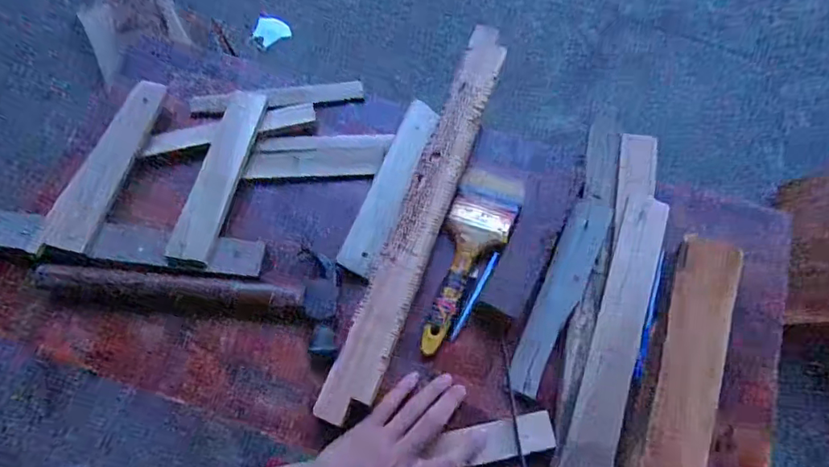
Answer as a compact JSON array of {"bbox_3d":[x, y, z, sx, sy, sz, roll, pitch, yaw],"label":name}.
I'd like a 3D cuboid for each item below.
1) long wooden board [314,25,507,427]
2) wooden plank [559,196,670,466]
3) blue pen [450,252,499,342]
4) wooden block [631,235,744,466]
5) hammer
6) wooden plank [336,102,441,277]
[{"bbox_3d":[0.011,-0.030,0.551,0.047,0.024,0.453,19,71,9],"label":"long wooden board"},{"bbox_3d":[0.194,0.098,0.500,0.044,0.012,0.297,19,71,9],"label":"wooden plank"},{"bbox_3d":[0.061,0.063,0.529,0.007,0.008,0.100,27,73,12],"label":"blue pen"},{"bbox_3d":[0.246,0.129,0.472,0.057,0.021,0.272,20,72,9],"label":"wooden block"},{"bbox_3d":[-0.213,0.044,0.529,0.293,0.026,0.104,11,70,6],"label":"hammer"},{"bbox_3d":[-0.025,-0.052,0.566,0.038,0.014,0.203,20,72,9],"label":"wooden plank"}]

